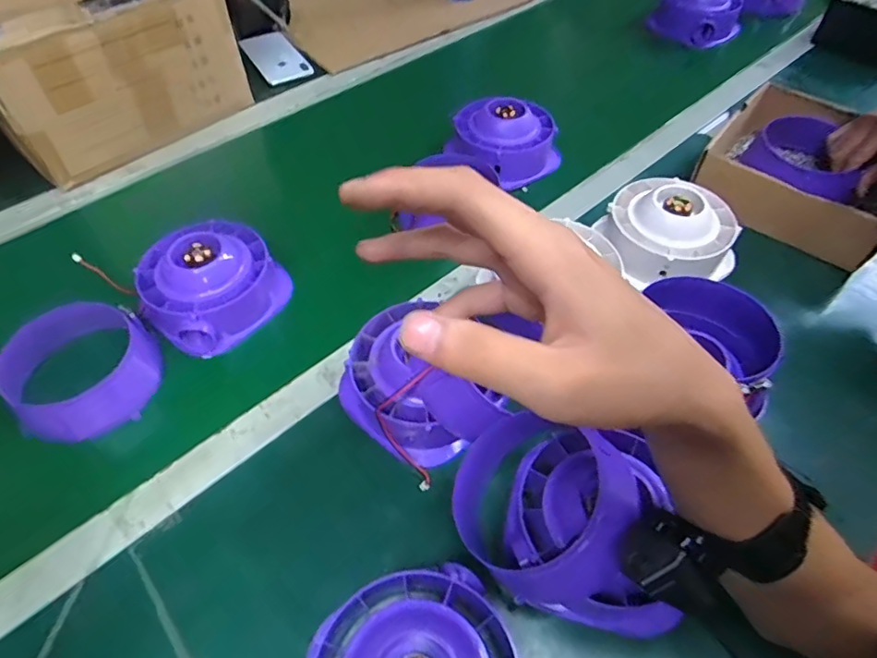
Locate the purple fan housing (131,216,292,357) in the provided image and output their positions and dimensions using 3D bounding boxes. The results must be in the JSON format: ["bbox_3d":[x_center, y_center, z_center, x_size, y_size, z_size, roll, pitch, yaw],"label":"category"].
[{"bbox_3d":[-0.240,-0.053,0.558,0.125,0.076,0.134,35,60,24],"label":"purple fan housing"}]

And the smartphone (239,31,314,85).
[{"bbox_3d":[-0.264,-0.441,0.864,0.076,0.008,0.135,-29,63,-18],"label":"smartphone"}]

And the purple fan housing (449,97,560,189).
[{"bbox_3d":[0.093,-0.251,0.701,0.129,0.066,0.122,-6,53,-4],"label":"purple fan housing"}]

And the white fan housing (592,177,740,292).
[{"bbox_3d":[0.249,-0.110,0.587,0.123,0.067,0.135,0,53,0],"label":"white fan housing"}]

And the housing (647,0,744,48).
[{"bbox_3d":[0.451,-0.554,0.927,0.142,0.084,0.112,19,55,14],"label":"housing"}]

